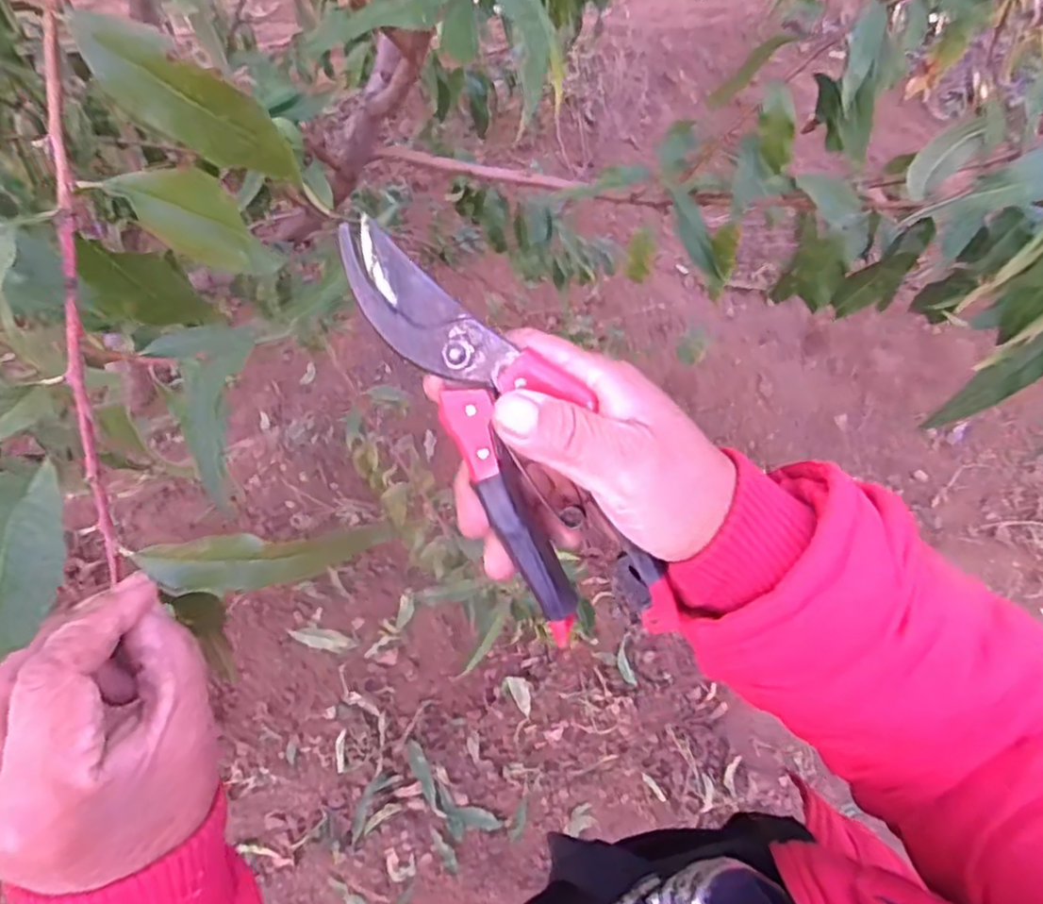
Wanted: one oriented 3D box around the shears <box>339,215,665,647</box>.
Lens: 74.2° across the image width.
[{"bbox_3d":[-0.005,-0.011,0.268,0.052,0.021,0.179,-26,101,19],"label":"shears"}]

